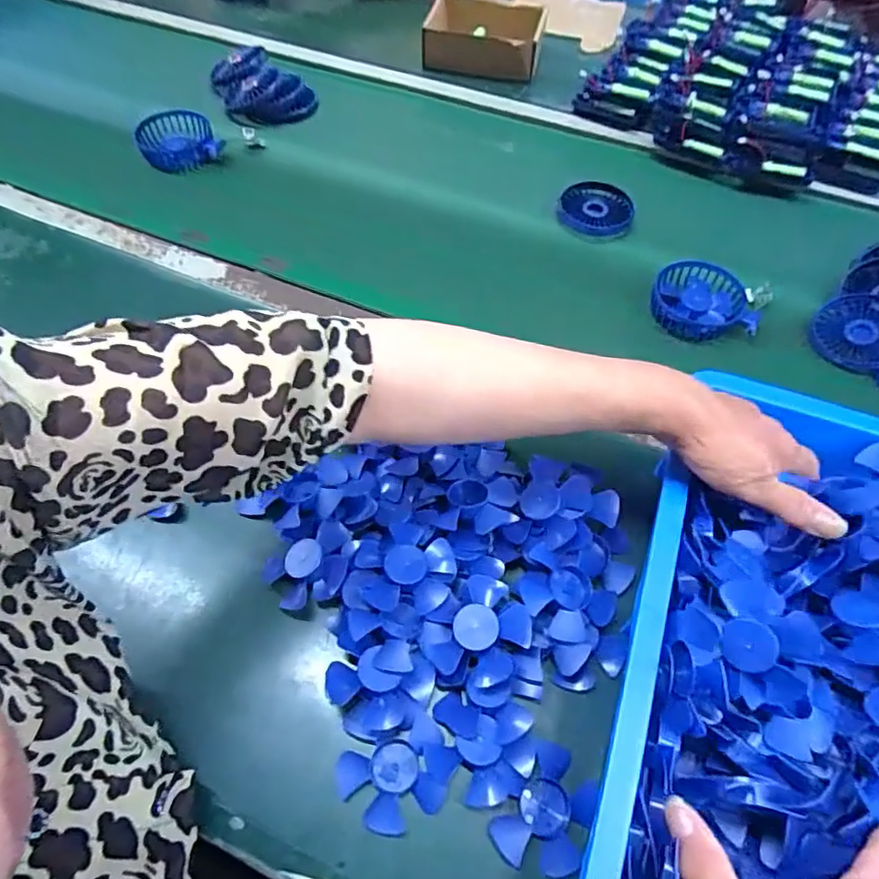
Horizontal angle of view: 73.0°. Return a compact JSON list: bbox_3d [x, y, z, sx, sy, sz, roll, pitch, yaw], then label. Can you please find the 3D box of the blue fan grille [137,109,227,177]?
[{"bbox_3d":[-0.323,-0.371,0.741,0.089,0.041,0.098,-18,60,-13],"label":"blue fan grille"}]

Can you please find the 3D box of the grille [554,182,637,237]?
[{"bbox_3d":[0.185,-0.276,0.705,0.085,0.019,0.083,9,58,4],"label":"grille"}]

